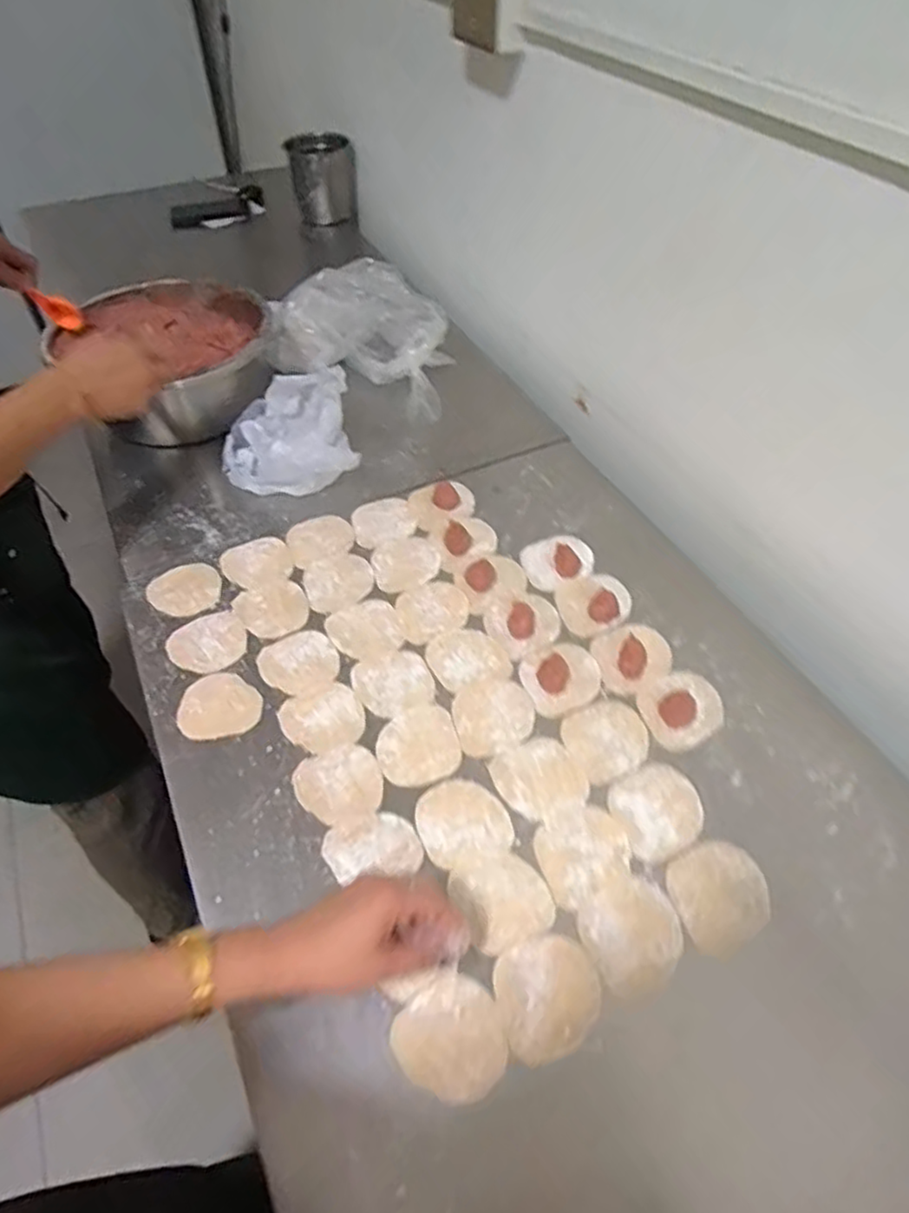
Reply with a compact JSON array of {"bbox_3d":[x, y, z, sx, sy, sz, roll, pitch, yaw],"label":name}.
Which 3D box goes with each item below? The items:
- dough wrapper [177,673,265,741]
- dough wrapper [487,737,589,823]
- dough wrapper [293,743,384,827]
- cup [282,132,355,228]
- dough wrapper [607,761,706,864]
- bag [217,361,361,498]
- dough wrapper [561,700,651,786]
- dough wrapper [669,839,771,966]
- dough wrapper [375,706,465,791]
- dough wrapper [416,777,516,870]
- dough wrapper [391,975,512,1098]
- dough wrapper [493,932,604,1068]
[{"bbox_3d":[-0.229,0.097,0.674,0.078,0.005,0.072,-6,51,-6],"label":"dough wrapper"},{"bbox_3d":[0.079,0.159,0.628,0.078,0.004,0.080,0,50,-1],"label":"dough wrapper"},{"bbox_3d":[-0.103,0.163,0.622,0.074,0.004,0.078,0,50,-1],"label":"dough wrapper"},{"bbox_3d":[-0.268,-0.878,1.405,0.126,0.141,0.126,-5,51,-5],"label":"cup"},{"bbox_3d":[0.182,0.180,0.608,0.081,0.004,0.076,-24,55,-19],"label":"dough wrapper"},{"bbox_3d":[-0.219,-0.225,0.867,0.162,0.119,0.141,-17,53,-14],"label":"bag"},{"bbox_3d":[0.148,0.127,0.655,0.078,0.004,0.078,0,50,-1],"label":"dough wrapper"},{"bbox_3d":[0.219,0.236,0.558,0.078,0.005,0.085,0,50,-1],"label":"dough wrapper"},{"bbox_3d":[-0.035,0.132,0.649,0.076,0.004,0.081,-12,52,-11],"label":"dough wrapper"},{"bbox_3d":[0.007,0.187,0.602,0.077,0.004,0.075,0,50,-1],"label":"dough wrapper"},{"bbox_3d":[-0.001,0.314,0.495,0.075,0.004,0.076,0,50,-1],"label":"dough wrapper"},{"bbox_3d":[0.072,0.290,0.512,0.077,0.004,0.077,-15,52,-13],"label":"dough wrapper"}]

